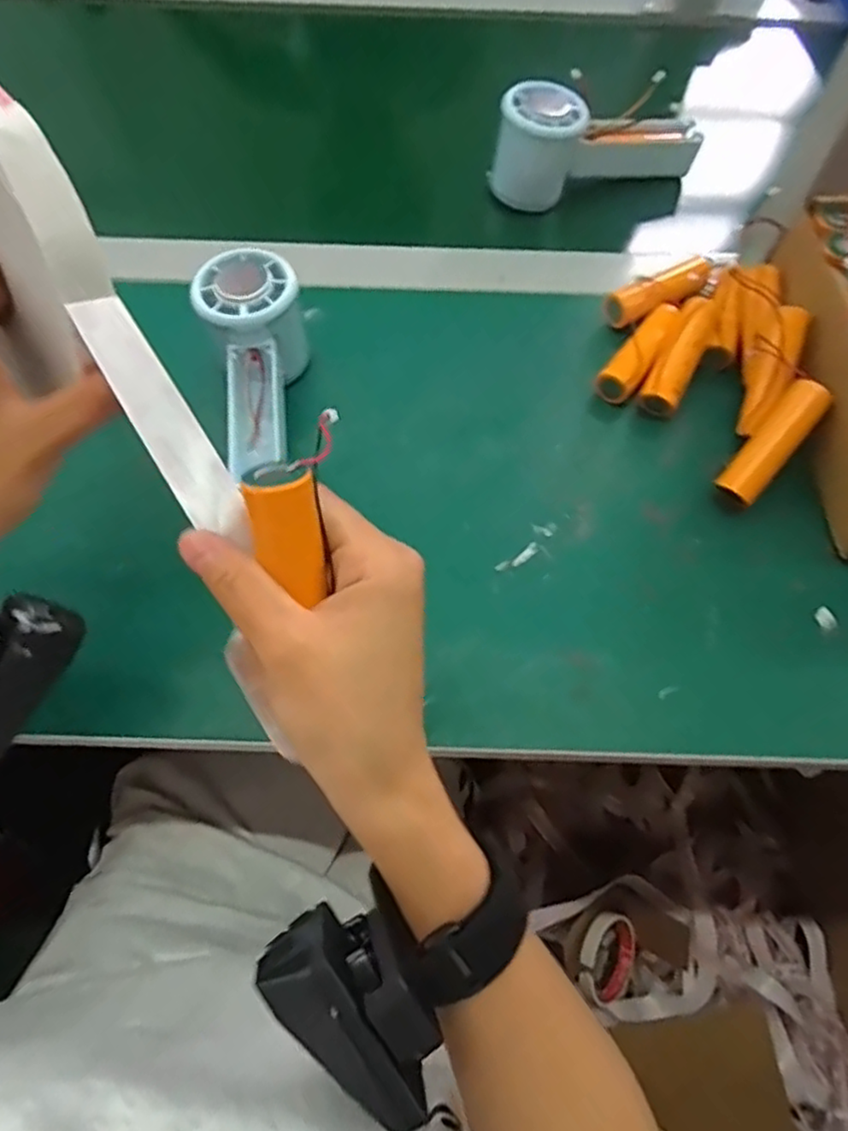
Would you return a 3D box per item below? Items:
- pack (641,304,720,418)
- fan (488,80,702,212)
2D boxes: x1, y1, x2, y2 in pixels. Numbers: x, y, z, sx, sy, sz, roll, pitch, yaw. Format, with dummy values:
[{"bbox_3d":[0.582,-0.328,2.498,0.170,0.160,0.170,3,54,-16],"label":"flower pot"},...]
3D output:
[{"bbox_3d":[0.156,-0.122,0.395,0.020,0.024,0.070,30,84,13],"label":"pack"},{"bbox_3d":[0.120,-0.306,0.468,0.156,0.058,0.058,-11,66,-6],"label":"fan"}]

